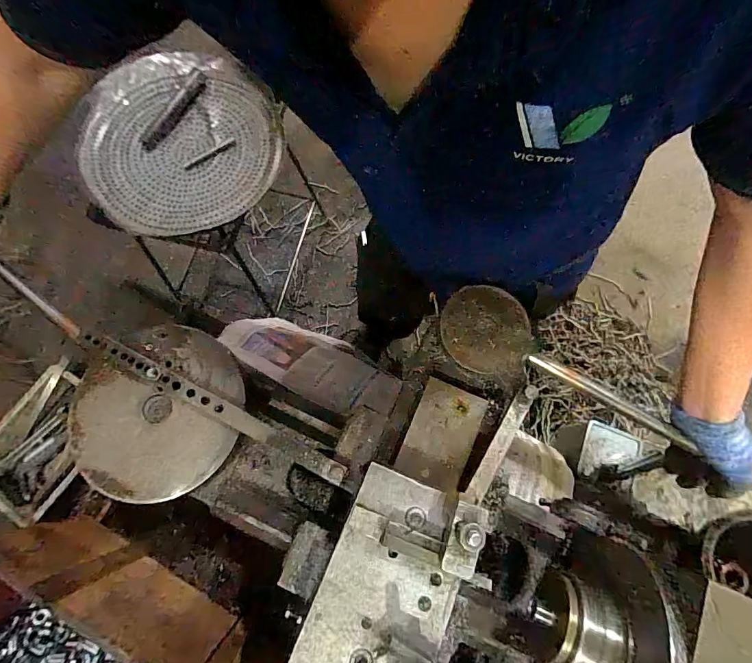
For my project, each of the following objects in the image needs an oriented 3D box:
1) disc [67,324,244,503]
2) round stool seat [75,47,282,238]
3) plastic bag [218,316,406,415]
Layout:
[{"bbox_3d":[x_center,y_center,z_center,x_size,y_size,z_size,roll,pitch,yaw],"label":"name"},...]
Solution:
[{"bbox_3d":[-0.239,0.084,0.429,0.175,0.013,0.181,0,74,1],"label":"disc"},{"bbox_3d":[-0.369,-0.361,0.746,0.350,0.043,0.376,0,74,1],"label":"round stool seat"},{"bbox_3d":[-0.100,0.045,0.597,0.264,0.096,0.107,26,76,8],"label":"plastic bag"}]

